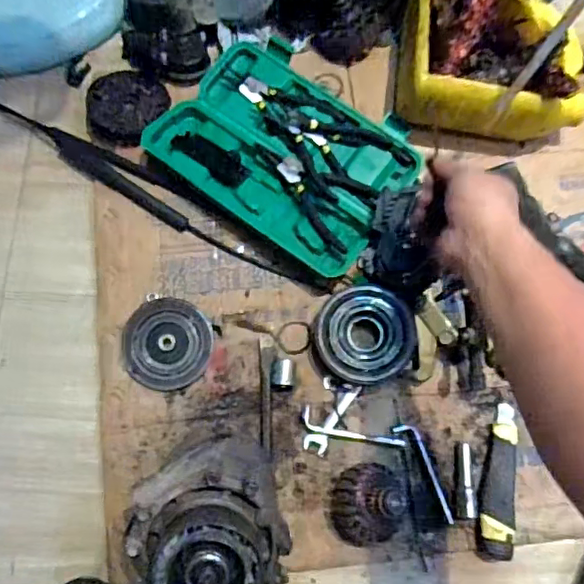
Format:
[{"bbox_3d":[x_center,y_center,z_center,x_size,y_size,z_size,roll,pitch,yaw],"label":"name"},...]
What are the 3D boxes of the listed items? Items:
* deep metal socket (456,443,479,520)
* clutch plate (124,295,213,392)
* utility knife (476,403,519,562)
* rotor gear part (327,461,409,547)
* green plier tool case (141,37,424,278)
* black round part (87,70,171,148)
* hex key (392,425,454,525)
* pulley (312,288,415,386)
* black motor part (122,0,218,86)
[{"bbox_3d":[0.195,0.210,0.639,0.020,0.015,0.080,4,77,0],"label":"deep metal socket"},{"bbox_3d":[-0.145,0.060,0.671,0.099,0.016,0.106,0,77,0],"label":"clutch plate"},{"bbox_3d":[0.233,0.210,0.639,0.034,0.022,0.166,10,77,2],"label":"utility knife"},{"bbox_3d":[0.080,0.226,0.616,0.078,0.058,0.075,0,77,0],"label":"rotor gear part"},{"bbox_3d":[-0.007,-0.178,0.720,0.302,0.032,0.224,37,78,7],"label":"green plier tool case"},{"bbox_3d":[-0.210,-0.236,0.736,0.099,0.019,0.103,-2,77,-1],"label":"black round part"},{"bbox_3d":[0.155,0.201,0.645,0.023,0.006,0.117,-30,79,-7],"label":"hex key"},{"bbox_3d":[0.082,0.051,0.660,0.114,0.045,0.108,-1,77,-1],"label":"pulley"},{"bbox_3d":[-0.163,-0.360,0.754,0.125,0.077,0.164,9,77,2],"label":"black motor part"}]

